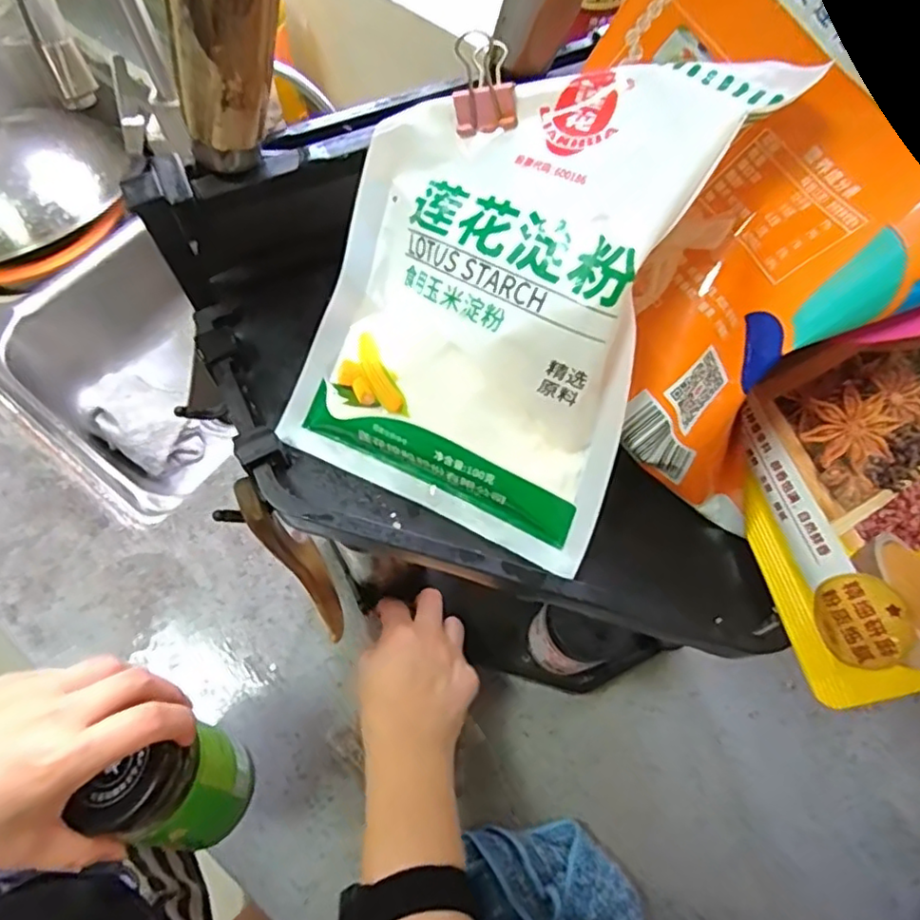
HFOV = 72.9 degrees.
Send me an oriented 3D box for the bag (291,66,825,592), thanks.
[{"bbox_3d":[0.009,-0.053,0.203,0.115,0.021,0.158,26,112,14],"label":"bag"}]

